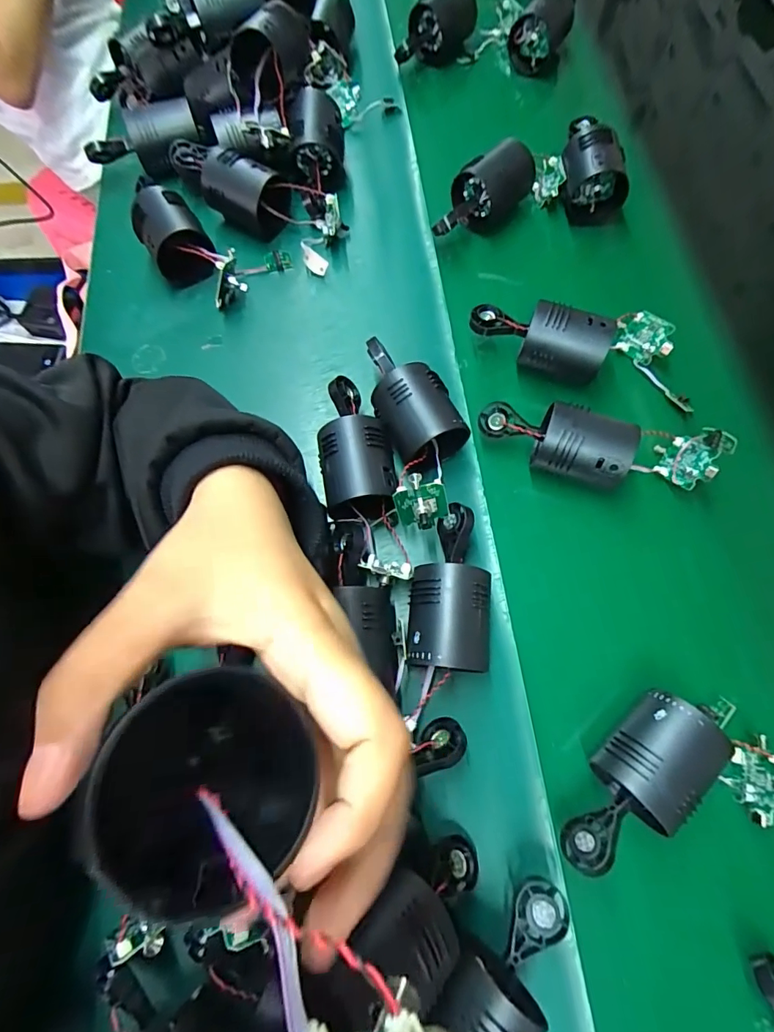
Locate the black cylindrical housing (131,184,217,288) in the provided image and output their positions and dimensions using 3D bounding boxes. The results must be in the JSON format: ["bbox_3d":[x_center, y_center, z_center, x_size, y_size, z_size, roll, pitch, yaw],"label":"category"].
[{"bbox_3d":[-0.201,-0.261,0.439,0.052,0.057,0.079,-32,75,-9],"label":"black cylindrical housing"}]

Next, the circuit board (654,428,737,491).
[{"bbox_3d":[0.244,-0.045,0.367,0.012,0.054,0.041,9,71,-30],"label":"circuit board"}]

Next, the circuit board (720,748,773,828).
[{"bbox_3d":[0.240,0.175,0.300,0.008,0.038,0.042,26,67,-19],"label":"circuit board"}]

